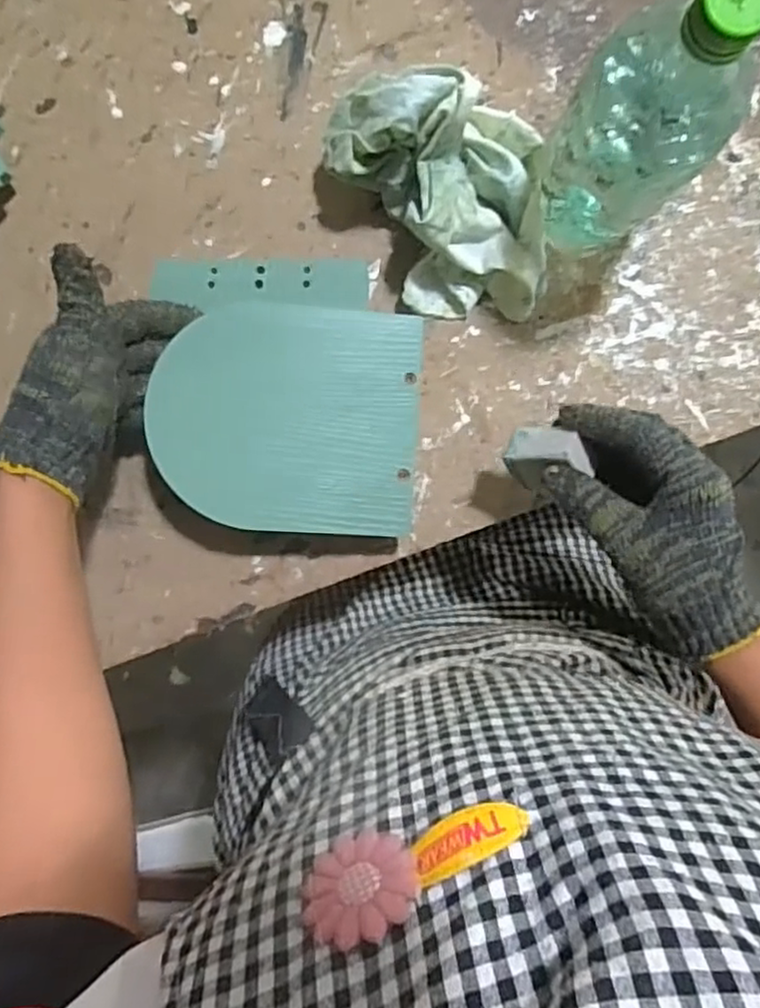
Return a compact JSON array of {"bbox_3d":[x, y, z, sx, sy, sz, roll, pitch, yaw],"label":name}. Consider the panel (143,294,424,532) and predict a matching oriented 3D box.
[{"bbox_3d":[-0.059,-0.056,0.454,0.166,0.015,0.147,3,95,-8],"label":"panel"}]

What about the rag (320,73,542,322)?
[{"bbox_3d":[0.040,-0.191,0.437,0.139,0.087,0.123,0,98,-1],"label":"rag"}]

